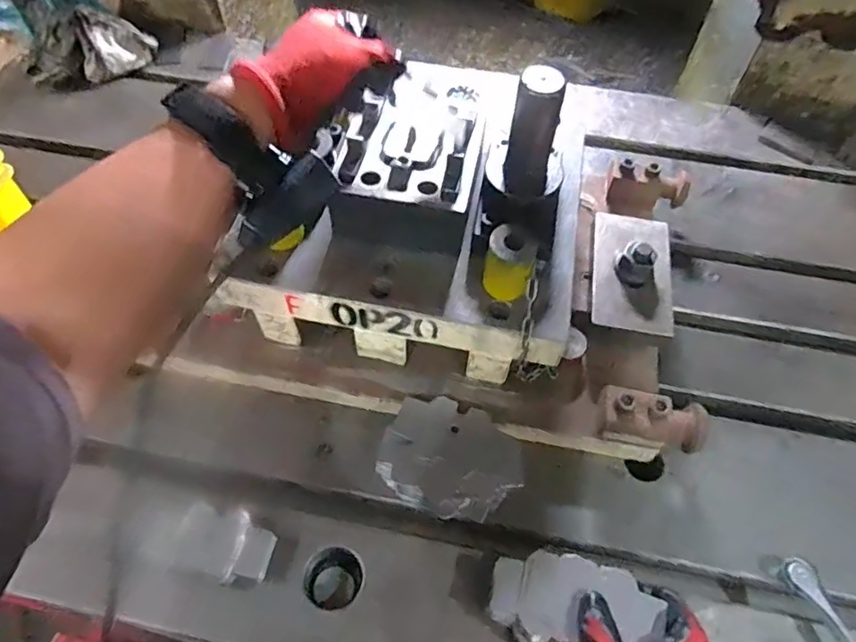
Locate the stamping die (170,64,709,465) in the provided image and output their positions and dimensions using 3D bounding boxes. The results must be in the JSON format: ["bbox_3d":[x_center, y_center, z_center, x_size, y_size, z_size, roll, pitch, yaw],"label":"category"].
[{"bbox_3d":[0.028,-0.109,0.557,0.482,0.232,0.358,11,57,6],"label":"stamping die"}]

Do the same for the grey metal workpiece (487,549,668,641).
[{"bbox_3d":[0.117,0.224,0.454,0.129,0.026,0.063,0,56,9],"label":"grey metal workpiece"}]

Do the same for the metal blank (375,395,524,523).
[{"bbox_3d":[0.020,0.121,0.501,0.120,0.013,0.096,18,69,10],"label":"metal blank"}]

